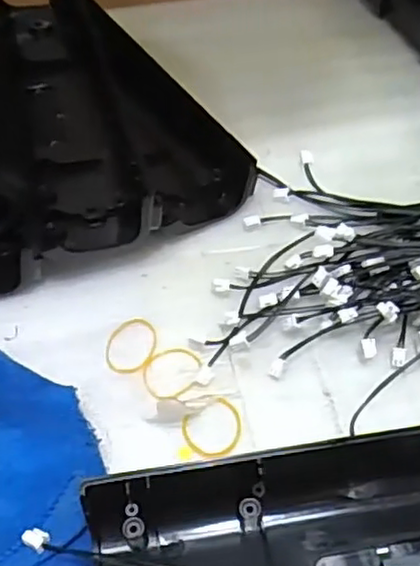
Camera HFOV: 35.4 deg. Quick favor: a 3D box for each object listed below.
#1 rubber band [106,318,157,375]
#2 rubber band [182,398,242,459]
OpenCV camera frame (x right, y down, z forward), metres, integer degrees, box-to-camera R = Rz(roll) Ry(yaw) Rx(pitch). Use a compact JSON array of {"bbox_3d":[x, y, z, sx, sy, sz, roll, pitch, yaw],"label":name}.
[{"bbox_3d":[-0.041,0.033,0.347,0.025,0.004,0.034,10,56,-5],"label":"rubber band"},{"bbox_3d":[0.002,0.071,0.324,0.029,0.004,0.029,0,53,0],"label":"rubber band"}]

